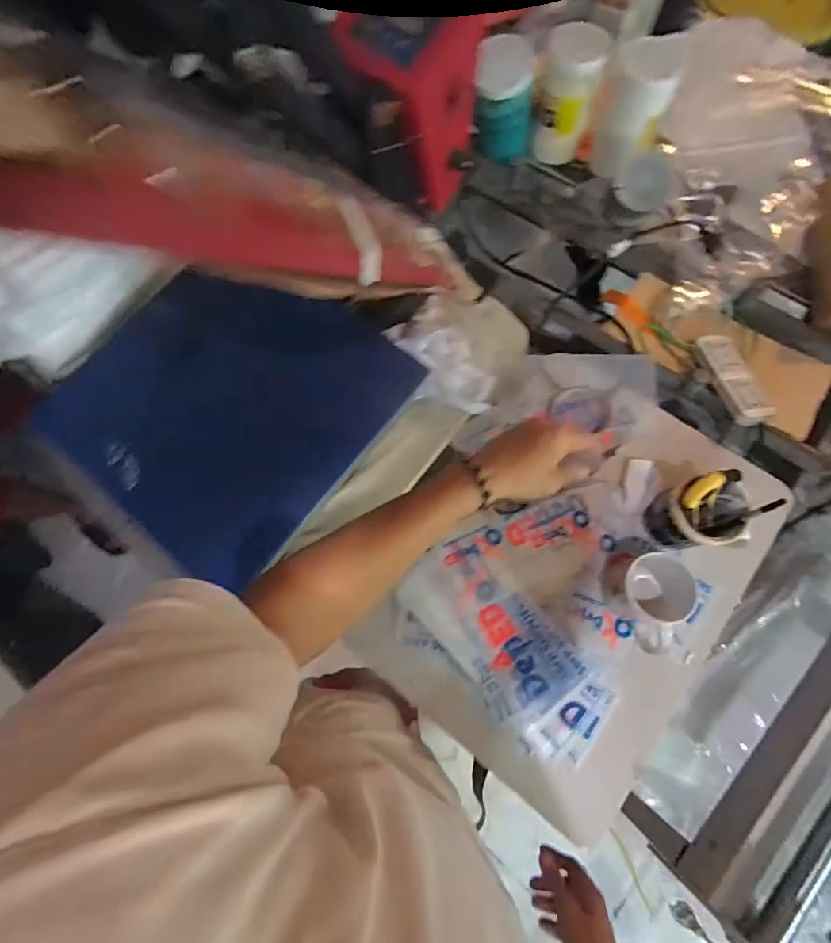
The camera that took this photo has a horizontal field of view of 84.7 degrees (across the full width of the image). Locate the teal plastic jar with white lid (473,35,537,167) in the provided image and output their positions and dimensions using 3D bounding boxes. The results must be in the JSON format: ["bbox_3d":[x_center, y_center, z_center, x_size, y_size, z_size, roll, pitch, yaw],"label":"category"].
[{"bbox_3d":[0.149,-0.606,0.751,0.106,0.139,0.098,8,73,5],"label":"teal plastic jar with white lid"}]

